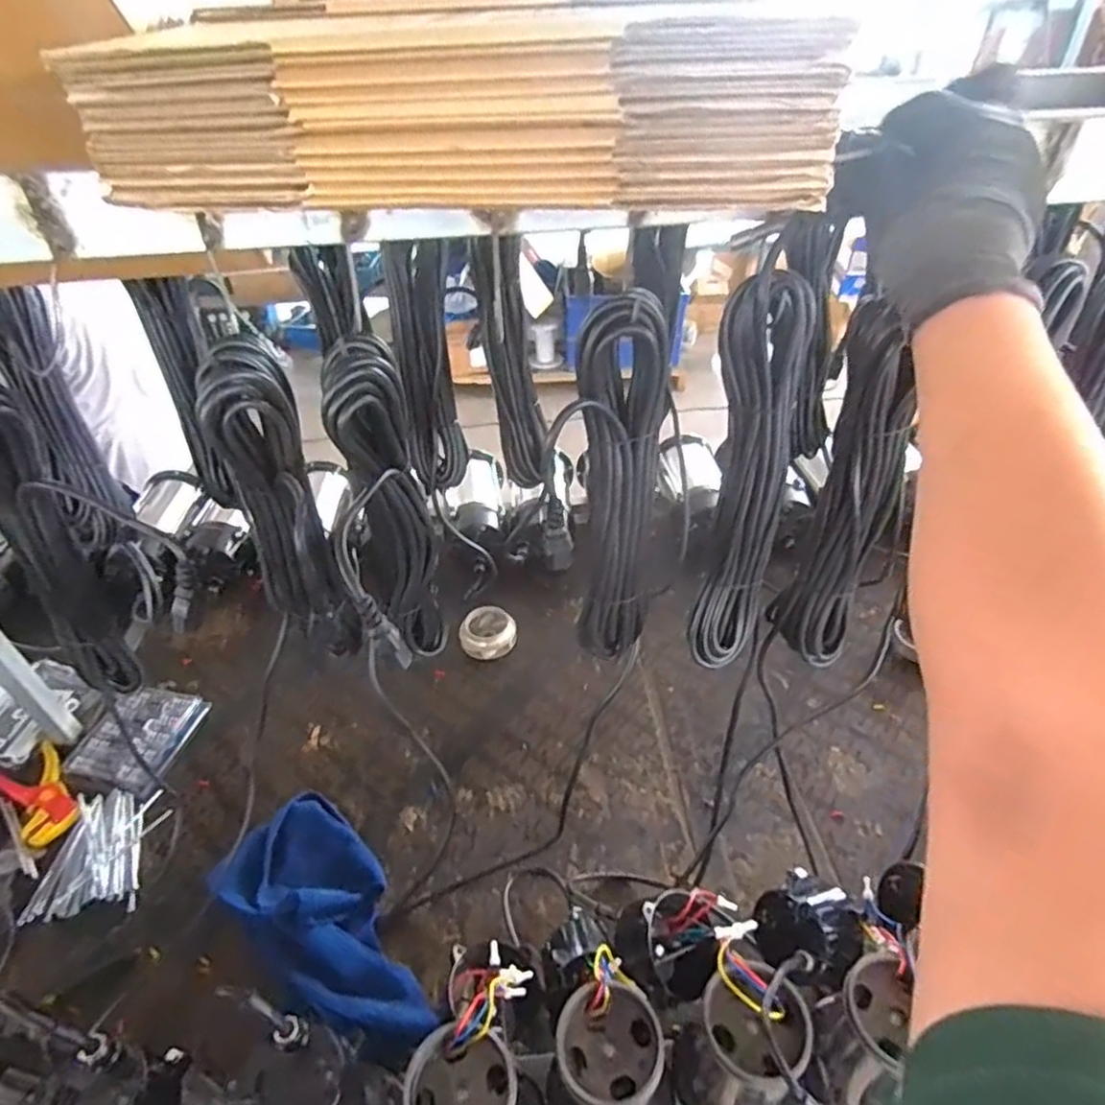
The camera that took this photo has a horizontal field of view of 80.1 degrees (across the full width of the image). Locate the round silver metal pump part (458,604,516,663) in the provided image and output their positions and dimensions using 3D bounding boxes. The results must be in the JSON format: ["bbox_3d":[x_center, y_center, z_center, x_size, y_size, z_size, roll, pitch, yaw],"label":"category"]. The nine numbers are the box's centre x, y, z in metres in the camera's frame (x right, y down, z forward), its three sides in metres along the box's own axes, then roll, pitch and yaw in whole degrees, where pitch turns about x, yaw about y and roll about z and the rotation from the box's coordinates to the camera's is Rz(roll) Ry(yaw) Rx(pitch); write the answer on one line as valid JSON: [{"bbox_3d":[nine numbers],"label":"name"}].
[{"bbox_3d":[-0.112,0.143,1.156,0.095,0.044,0.099,-1,40,1],"label":"round silver metal pump part"}]

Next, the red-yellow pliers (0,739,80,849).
[{"bbox_3d":[-0.730,0.345,0.935,0.165,0.031,0.079,29,49,32],"label":"red-yellow pliers"}]

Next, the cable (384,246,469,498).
[{"bbox_3d":[-0.160,-0.226,0.845,0.075,0.301,0.061,-5,40,-4],"label":"cable"}]

